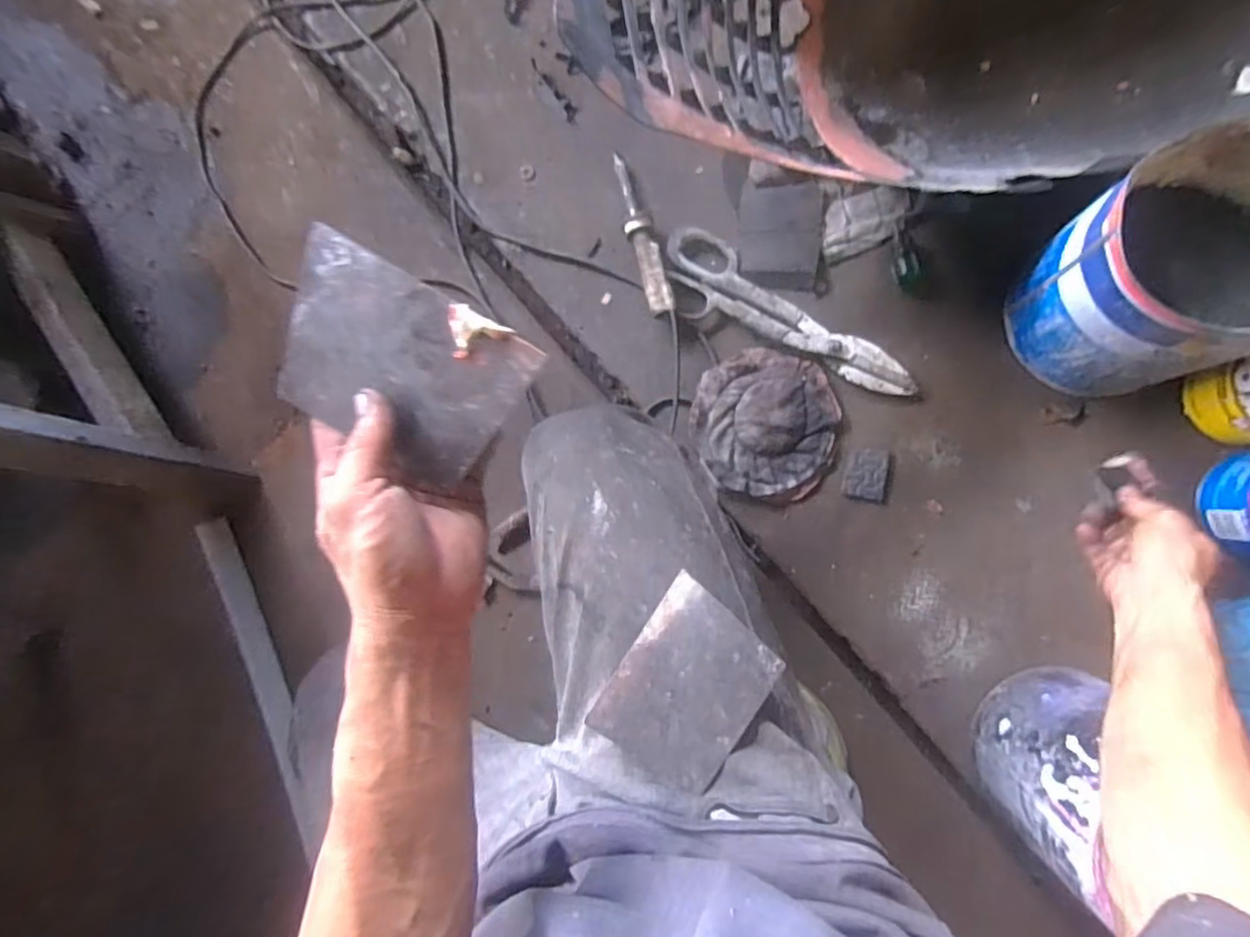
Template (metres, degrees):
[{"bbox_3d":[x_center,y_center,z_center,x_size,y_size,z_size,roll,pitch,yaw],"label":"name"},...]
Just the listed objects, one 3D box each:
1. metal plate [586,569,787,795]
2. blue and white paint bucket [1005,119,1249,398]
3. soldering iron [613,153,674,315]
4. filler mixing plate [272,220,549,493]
[{"bbox_3d":[0.040,0.144,0.415,0.087,0.004,0.118,33,91,17],"label":"metal plate"},{"bbox_3d":[0.446,-0.160,0.528,0.164,0.200,0.156,0,88,8],"label":"blue and white paint bucket"},{"bbox_3d":[0.017,-0.251,0.669,0.028,0.028,0.187,-15,86,7],"label":"soldering iron"},{"bbox_3d":[-0.111,-0.046,0.307,0.117,0.007,0.091,28,107,-2],"label":"filler mixing plate"}]

